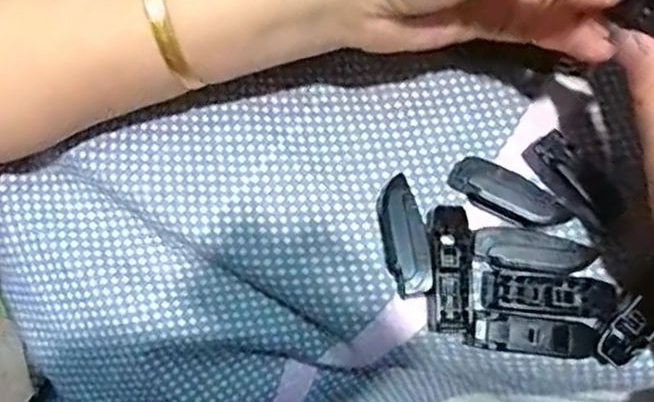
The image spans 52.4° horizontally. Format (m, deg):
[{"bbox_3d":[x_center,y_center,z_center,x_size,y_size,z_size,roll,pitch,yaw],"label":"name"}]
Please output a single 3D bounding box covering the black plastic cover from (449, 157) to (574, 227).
[{"bbox_3d":[0.084,-0.002,0.307,0.054,0.017,0.016,23,75,7],"label":"black plastic cover"}]

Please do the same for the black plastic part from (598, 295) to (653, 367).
[{"bbox_3d":[0.131,0.058,0.289,0.016,0.013,0.028,43,79,12],"label":"black plastic part"}]

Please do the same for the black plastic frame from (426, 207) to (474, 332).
[{"bbox_3d":[0.055,0.031,0.299,0.018,0.015,0.056,3,74,2],"label":"black plastic frame"}]

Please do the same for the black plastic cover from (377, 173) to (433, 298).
[{"bbox_3d":[0.035,0.016,0.302,0.018,0.016,0.053,-10,74,-2],"label":"black plastic cover"}]

